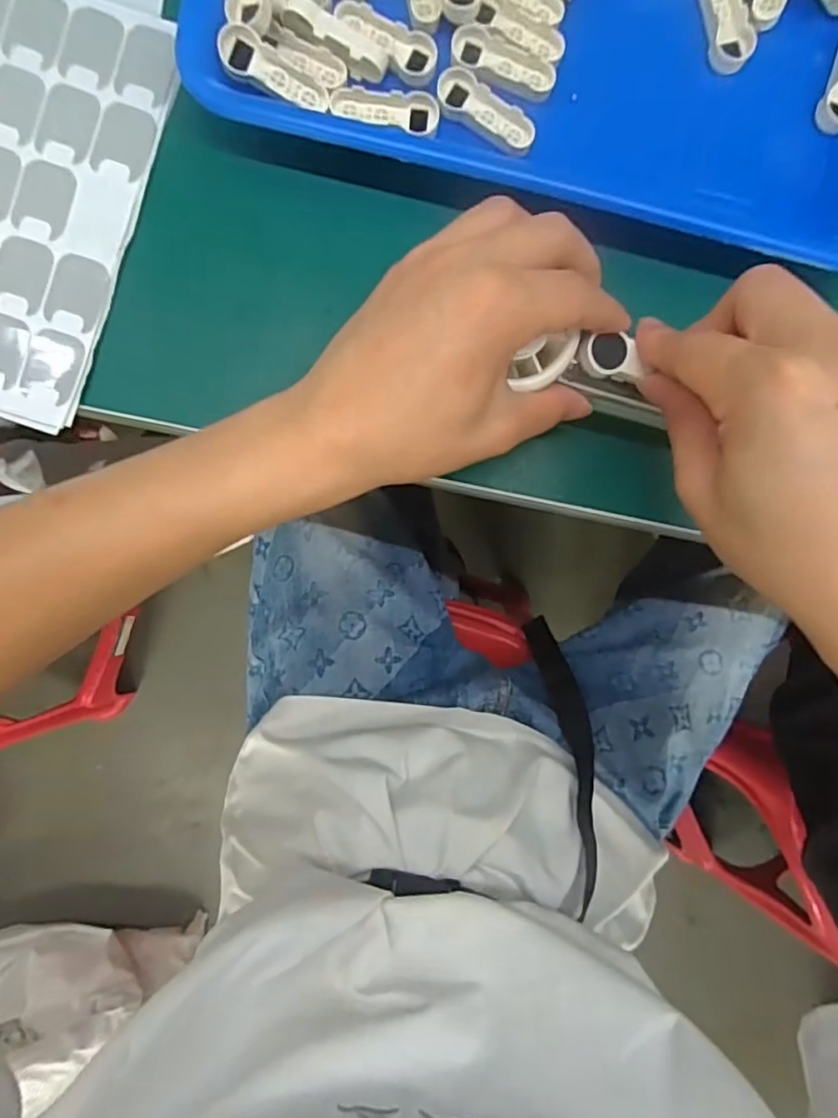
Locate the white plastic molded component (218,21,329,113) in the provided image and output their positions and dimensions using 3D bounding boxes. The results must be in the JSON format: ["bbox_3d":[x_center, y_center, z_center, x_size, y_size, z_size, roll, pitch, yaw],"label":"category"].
[{"bbox_3d":[-0.066,-0.220,0.272,0.050,0.006,0.022,20,93,-20],"label":"white plastic molded component"}]

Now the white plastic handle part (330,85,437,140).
[{"bbox_3d":[-0.015,-0.211,0.281,0.049,0.008,0.016,7,91,-3],"label":"white plastic handle part"}]

